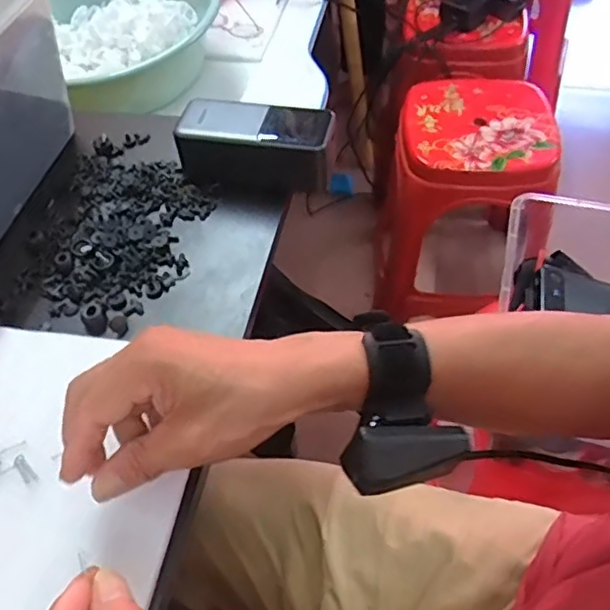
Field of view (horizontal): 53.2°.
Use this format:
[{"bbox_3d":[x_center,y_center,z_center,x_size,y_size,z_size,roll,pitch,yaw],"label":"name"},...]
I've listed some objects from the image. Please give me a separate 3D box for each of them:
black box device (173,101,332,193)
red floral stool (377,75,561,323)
[{"bbox_3d":[-0.042,-0.137,0.530,0.130,0.056,0.058,8,53,5],"label":"black box device"},{"bbox_3d":[0.301,-0.206,1.210,0.293,0.350,0.325,1,53,4],"label":"red floral stool"}]

